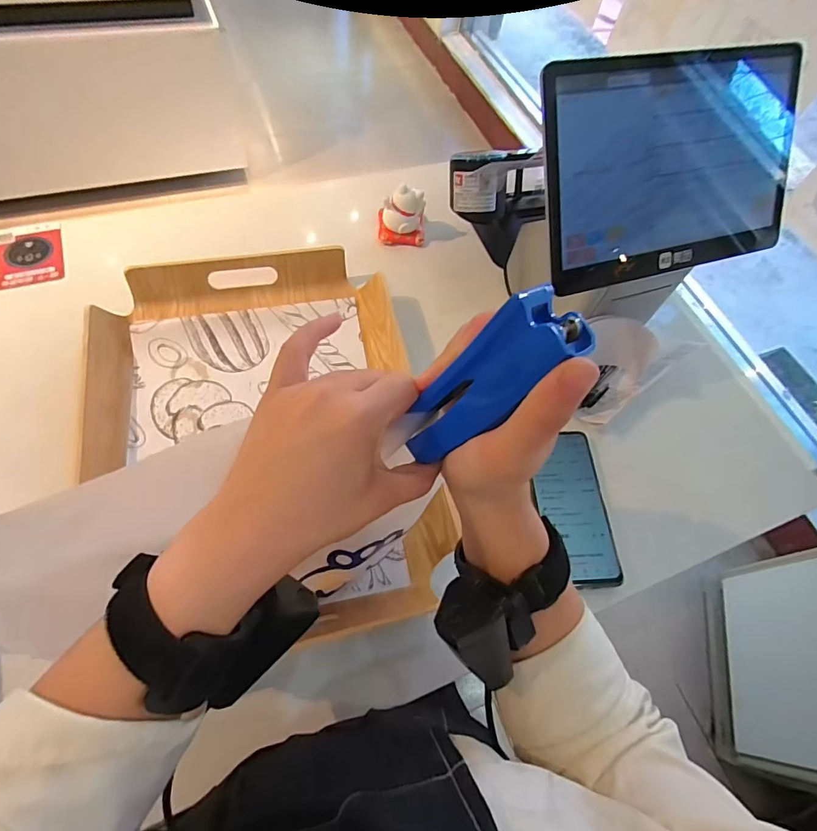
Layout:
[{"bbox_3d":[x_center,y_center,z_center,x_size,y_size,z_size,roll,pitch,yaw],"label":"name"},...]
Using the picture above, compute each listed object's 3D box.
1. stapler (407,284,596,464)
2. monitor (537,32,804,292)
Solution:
[{"bbox_3d":[0.037,-0.012,0.230,0.026,0.111,0.034,-26,74,-45],"label":"stapler"},{"bbox_3d":[0.247,-0.229,0.431,0.271,0.182,0.029,-15,21,-12],"label":"monitor"}]

